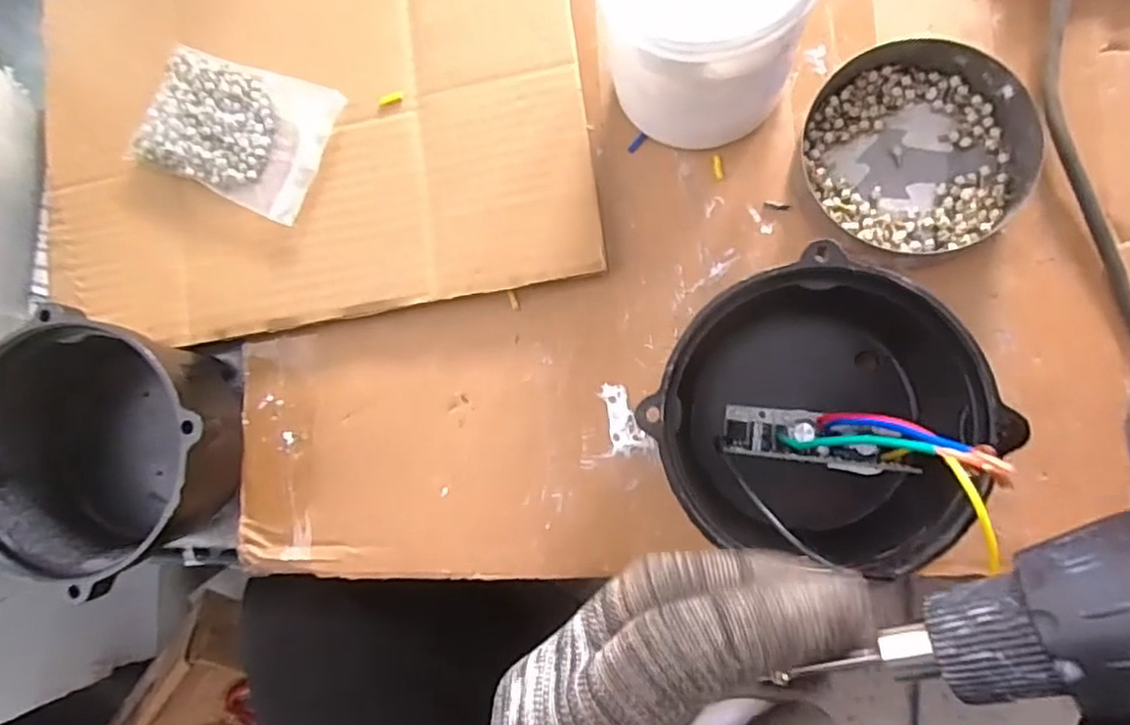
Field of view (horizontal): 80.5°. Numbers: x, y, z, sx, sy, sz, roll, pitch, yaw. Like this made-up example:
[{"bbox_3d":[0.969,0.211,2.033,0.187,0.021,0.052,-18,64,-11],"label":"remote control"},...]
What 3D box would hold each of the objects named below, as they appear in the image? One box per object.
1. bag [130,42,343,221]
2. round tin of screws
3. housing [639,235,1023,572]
[{"bbox_3d":[-0.191,-0.137,0.390,0.111,0.014,0.079,22,88,9],"label":"bag"},{"bbox_3d":[0.174,-0.109,0.332,0.101,0.023,0.104,-1,84,8],"label":"round tin of screws"},{"bbox_3d":[0.107,0.021,0.300,0.122,0.082,0.116,-1,84,8],"label":"housing"}]

